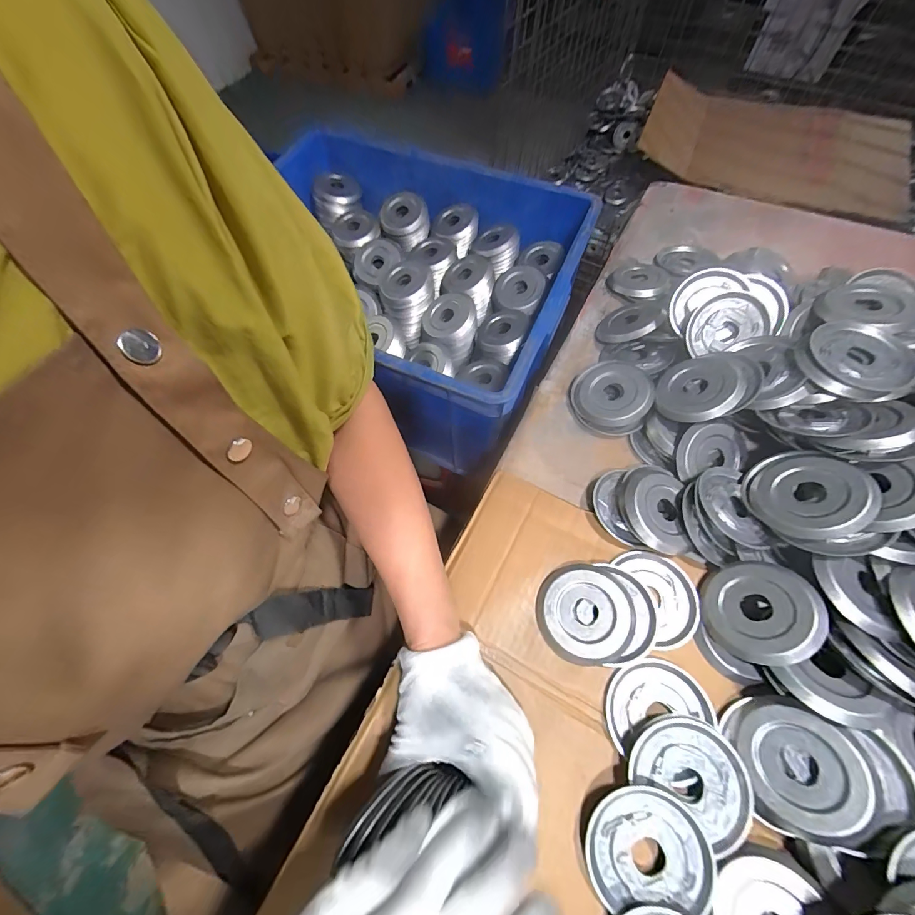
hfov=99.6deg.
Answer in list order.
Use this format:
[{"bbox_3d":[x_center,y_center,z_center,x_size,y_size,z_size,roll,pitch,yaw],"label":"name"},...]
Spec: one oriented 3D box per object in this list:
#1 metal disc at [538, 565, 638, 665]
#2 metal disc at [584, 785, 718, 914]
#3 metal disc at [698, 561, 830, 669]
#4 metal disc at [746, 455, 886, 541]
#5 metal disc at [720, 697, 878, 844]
[{"bbox_3d":[0.119,0.142,0.357,0.083,0.012,0.081,-4,63,7],"label":"metal disc"},{"bbox_3d":[0.138,0.281,0.278,0.086,0.018,0.071,-2,63,1],"label":"metal disc"},{"bbox_3d":[0.256,0.130,0.330,0.084,0.011,0.083,-28,40,26],"label":"metal disc"},{"bbox_3d":[0.321,0.035,0.358,0.081,0.015,0.088,-32,32,24],"label":"metal disc"},{"bbox_3d":[0.253,0.228,0.287,0.078,0.017,0.082,-18,52,25],"label":"metal disc"}]

